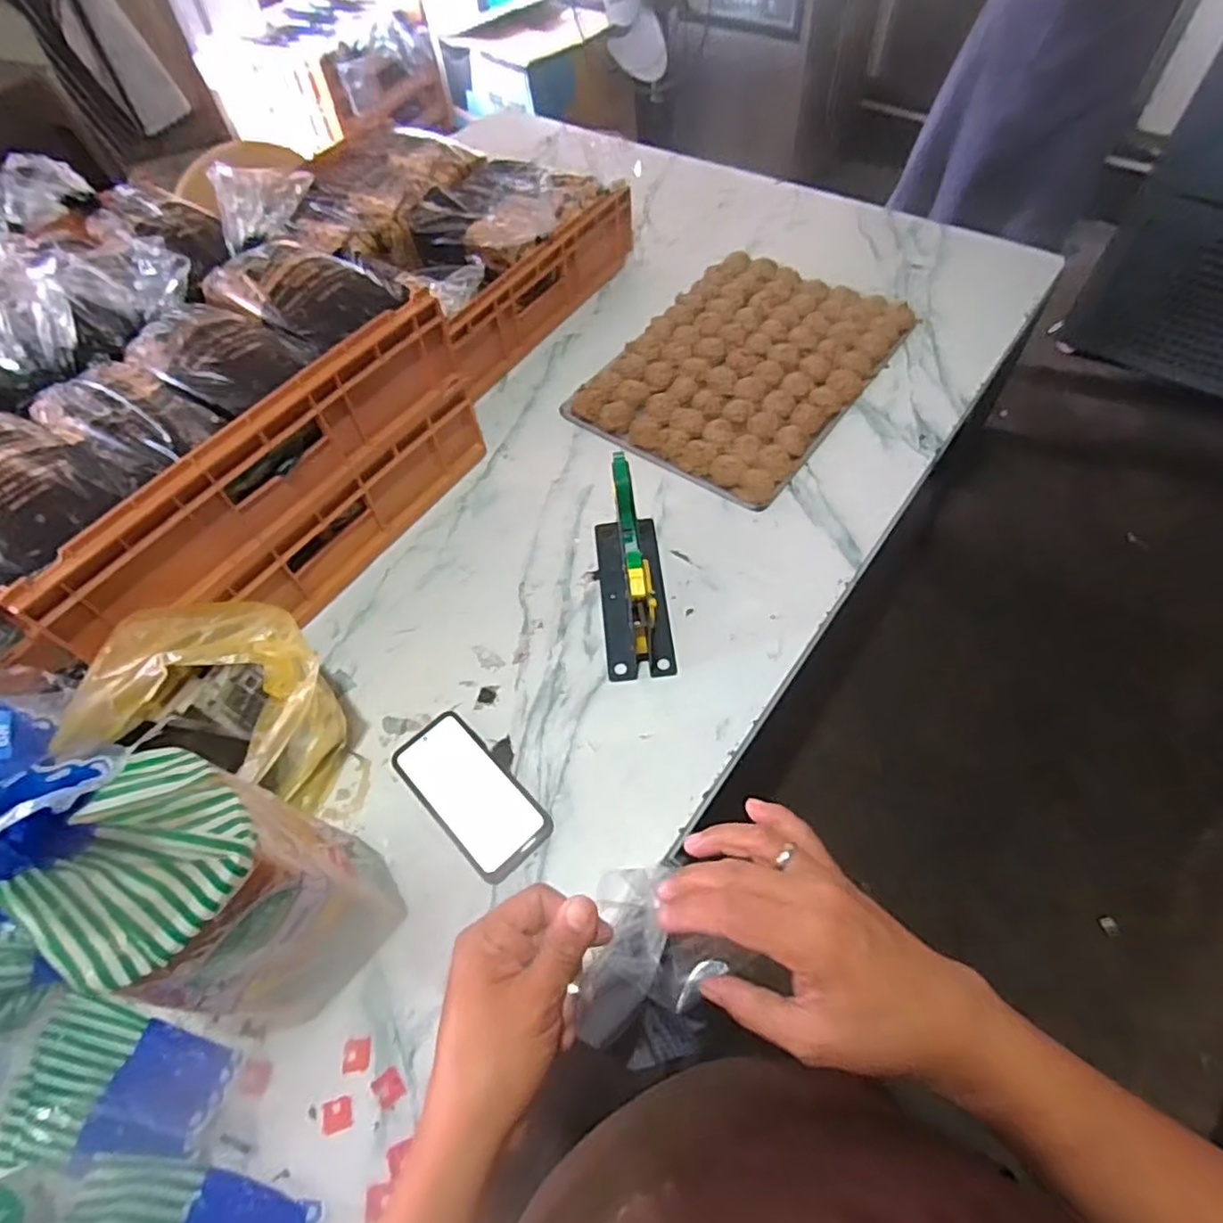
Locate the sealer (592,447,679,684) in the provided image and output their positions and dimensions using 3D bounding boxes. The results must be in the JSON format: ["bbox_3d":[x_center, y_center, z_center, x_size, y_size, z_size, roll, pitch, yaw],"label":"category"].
[{"bbox_3d":[0.020,-0.058,0.706,0.076,0.144,0.209,-6,57,-1],"label":"sealer"}]

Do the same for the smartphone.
[{"bbox_3d":[-0.138,0.172,0.643,0.078,0.013,0.172,-40,64,-20],"label":"smartphone"}]

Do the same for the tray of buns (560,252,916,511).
[{"bbox_3d":[0.188,-0.352,0.941,0.314,0.029,0.430,32,65,21],"label":"tray of buns"}]

